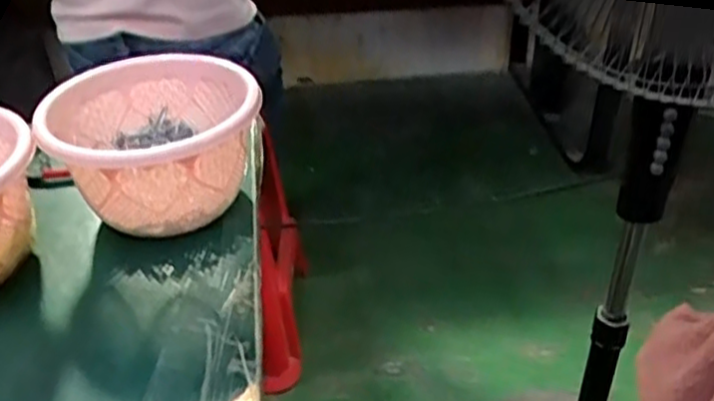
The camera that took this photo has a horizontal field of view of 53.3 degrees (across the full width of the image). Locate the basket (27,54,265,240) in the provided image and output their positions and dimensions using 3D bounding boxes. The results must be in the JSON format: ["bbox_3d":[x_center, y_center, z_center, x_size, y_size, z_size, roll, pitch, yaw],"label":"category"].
[{"bbox_3d":[-0.136,-0.034,0.501,0.139,0.093,0.125,-4,36,-2],"label":"basket"}]

